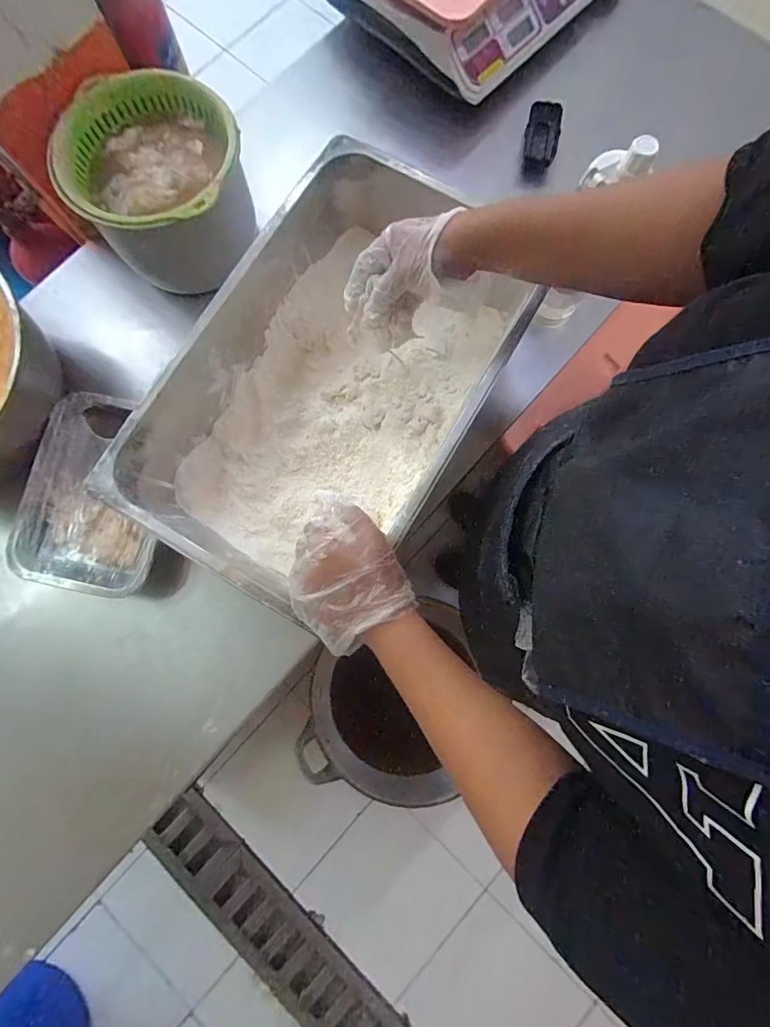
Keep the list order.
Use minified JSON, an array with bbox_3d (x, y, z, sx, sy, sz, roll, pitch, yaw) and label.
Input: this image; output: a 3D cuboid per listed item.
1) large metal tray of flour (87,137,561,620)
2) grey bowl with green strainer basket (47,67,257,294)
[{"bbox_3d":[-0.070,-0.158,0.542,0.300,0.160,0.506,31,79,7],"label":"large metal tray of flour"},{"bbox_3d":[-0.291,-0.444,0.593,0.201,0.153,0.212,0,77,0],"label":"grey bowl with green strainer basket"}]

